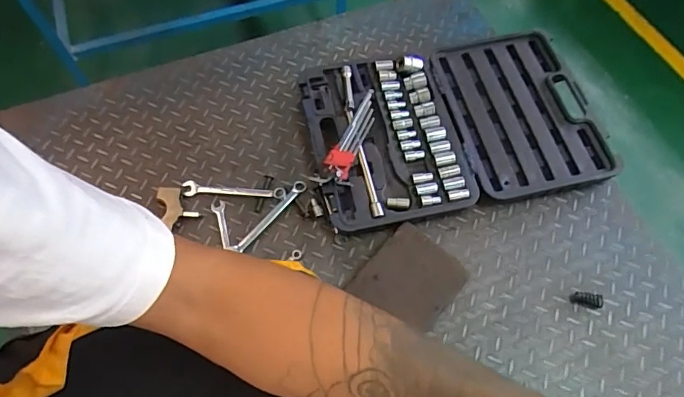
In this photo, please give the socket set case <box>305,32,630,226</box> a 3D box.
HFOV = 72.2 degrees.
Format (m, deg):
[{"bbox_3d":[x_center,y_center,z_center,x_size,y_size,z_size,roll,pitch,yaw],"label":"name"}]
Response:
[{"bbox_3d":[0.210,-0.149,0.917,0.544,0.053,0.362,-12,62,-6],"label":"socket set case"}]

